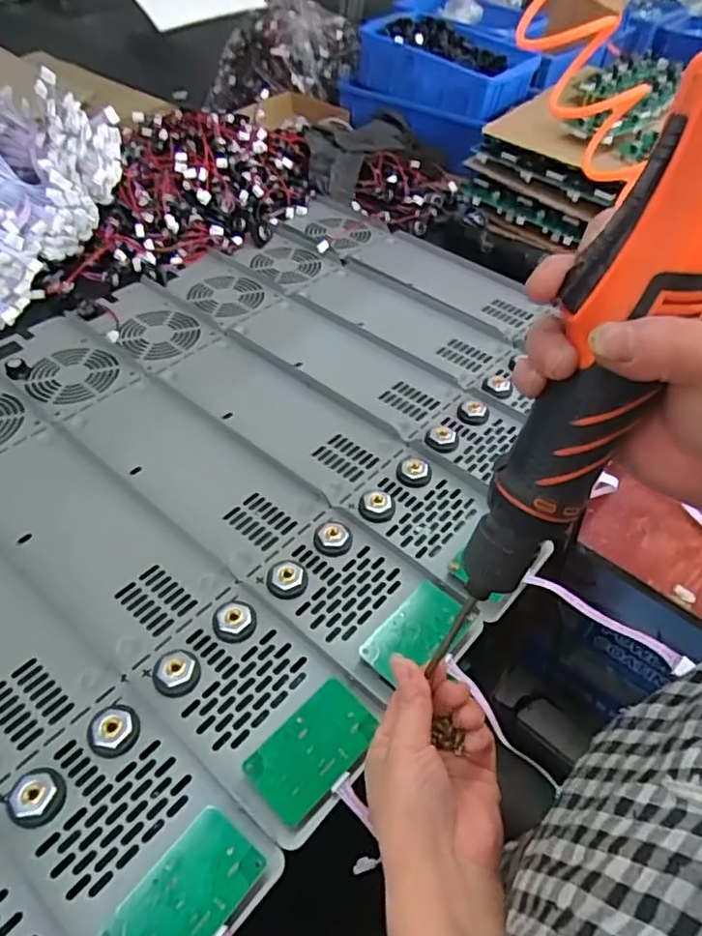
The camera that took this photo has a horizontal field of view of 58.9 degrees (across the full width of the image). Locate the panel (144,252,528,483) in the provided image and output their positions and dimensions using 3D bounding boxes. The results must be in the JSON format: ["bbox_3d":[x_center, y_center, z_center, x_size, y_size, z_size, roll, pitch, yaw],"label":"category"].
[{"bbox_3d":[-0.033,-0.131,0.657,0.451,0.013,0.103,34,54,24],"label":"panel"}]

